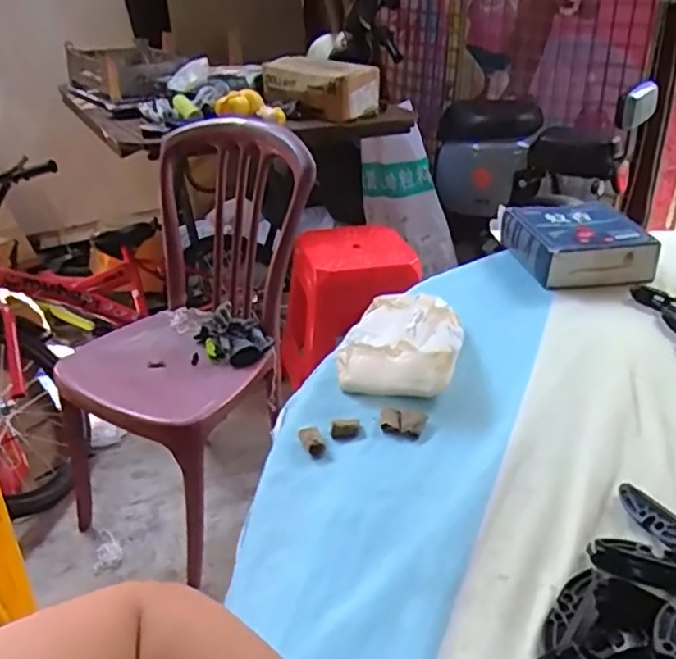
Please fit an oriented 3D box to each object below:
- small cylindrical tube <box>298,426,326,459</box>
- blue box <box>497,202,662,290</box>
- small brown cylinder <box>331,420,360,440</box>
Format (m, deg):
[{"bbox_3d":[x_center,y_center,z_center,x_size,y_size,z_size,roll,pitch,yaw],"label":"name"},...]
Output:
[{"bbox_3d":[-0.021,0.088,0.505,0.016,0.010,0.030,-11,33,-16],"label":"small cylindrical tube"},{"bbox_3d":[0.299,-0.109,0.800,0.148,0.051,0.151,-4,32,-5],"label":"blue box"},{"bbox_3d":[0.006,0.080,0.515,0.022,0.011,0.015,-1,32,0],"label":"small brown cylinder"}]

